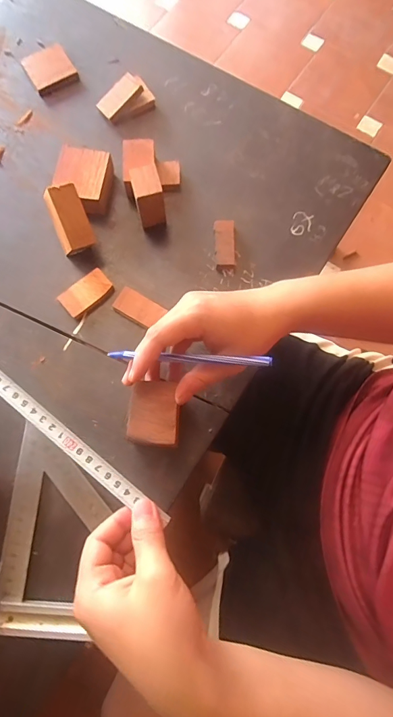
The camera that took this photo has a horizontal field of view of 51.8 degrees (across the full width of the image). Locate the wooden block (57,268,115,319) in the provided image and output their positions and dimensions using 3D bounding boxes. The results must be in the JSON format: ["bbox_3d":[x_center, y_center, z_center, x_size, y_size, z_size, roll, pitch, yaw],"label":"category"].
[{"bbox_3d":[-0.117,-0.069,0.432,0.054,0.012,0.031,-39,78,-10],"label":"wooden block"}]

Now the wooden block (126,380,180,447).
[{"bbox_3d":[-0.037,0.047,0.352,0.043,0.008,0.055,3,75,1],"label":"wooden block"}]

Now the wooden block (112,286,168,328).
[{"bbox_3d":[-0.061,-0.053,0.428,0.050,0.009,0.029,28,76,7],"label":"wooden block"}]

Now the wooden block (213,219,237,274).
[{"bbox_3d":[0.032,-0.123,0.444,0.022,0.013,0.060,-1,75,0],"label":"wooden block"}]

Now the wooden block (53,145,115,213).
[{"bbox_3d":[-0.127,-0.199,0.455,0.061,0.032,0.068,11,75,3],"label":"wooden block"}]

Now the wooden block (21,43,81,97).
[{"bbox_3d":[-0.184,-0.363,0.507,0.056,0.012,0.058,-33,77,-9],"label":"wooden block"}]

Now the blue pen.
[{"bbox_3d":[-0.007,-0.001,0.341,0.138,0.004,0.008,4,74,10],"label":"blue pen"}]

